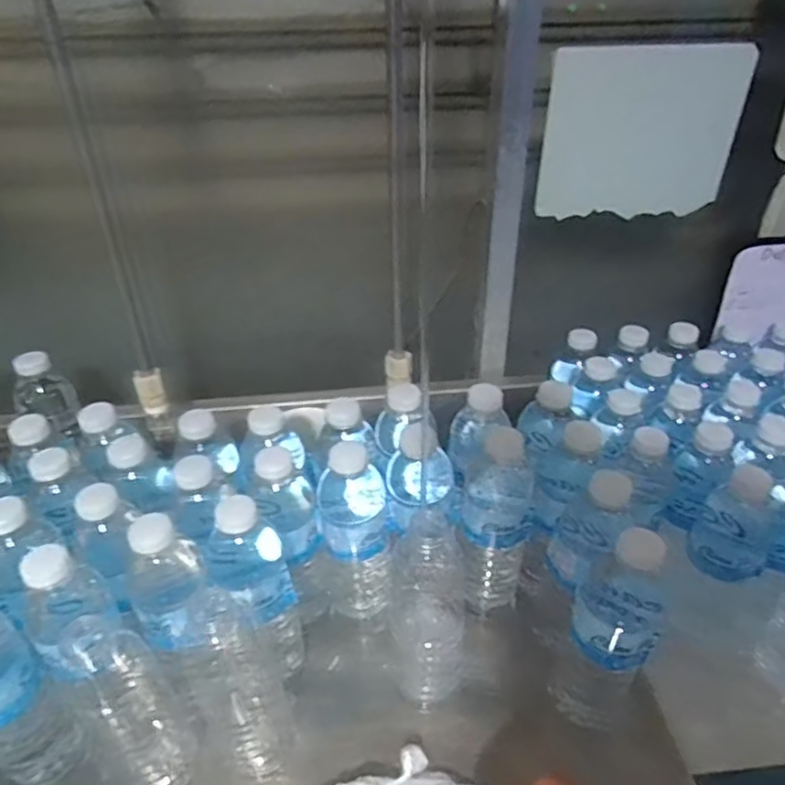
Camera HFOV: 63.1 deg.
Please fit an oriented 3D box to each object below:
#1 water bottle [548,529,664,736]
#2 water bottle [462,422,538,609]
[{"bbox_3d":[0.168,0.186,0.502,0.072,0.196,0.059,23,42,29],"label":"water bottle"},{"bbox_3d":[0.097,0.119,0.597,0.065,0.196,0.061,5,36,8],"label":"water bottle"}]

